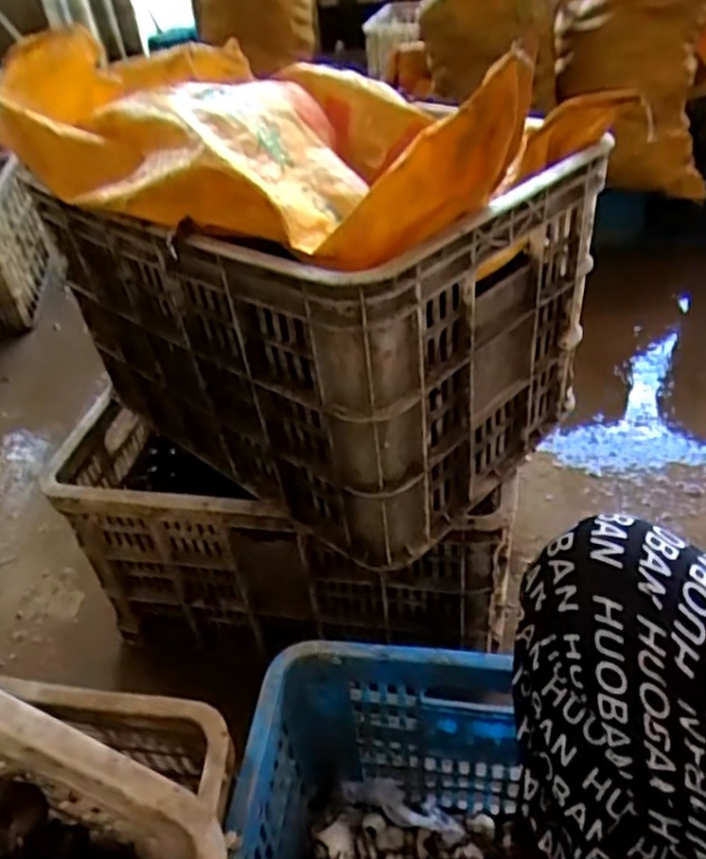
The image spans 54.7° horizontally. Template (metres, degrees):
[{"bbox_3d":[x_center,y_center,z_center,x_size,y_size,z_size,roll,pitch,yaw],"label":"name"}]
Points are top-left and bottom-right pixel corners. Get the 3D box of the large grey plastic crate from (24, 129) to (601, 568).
[{"bbox_3d":[-0.046,-0.133,0.706,0.459,0.291,0.287,28,50,34],"label":"large grey plastic crate"}]

